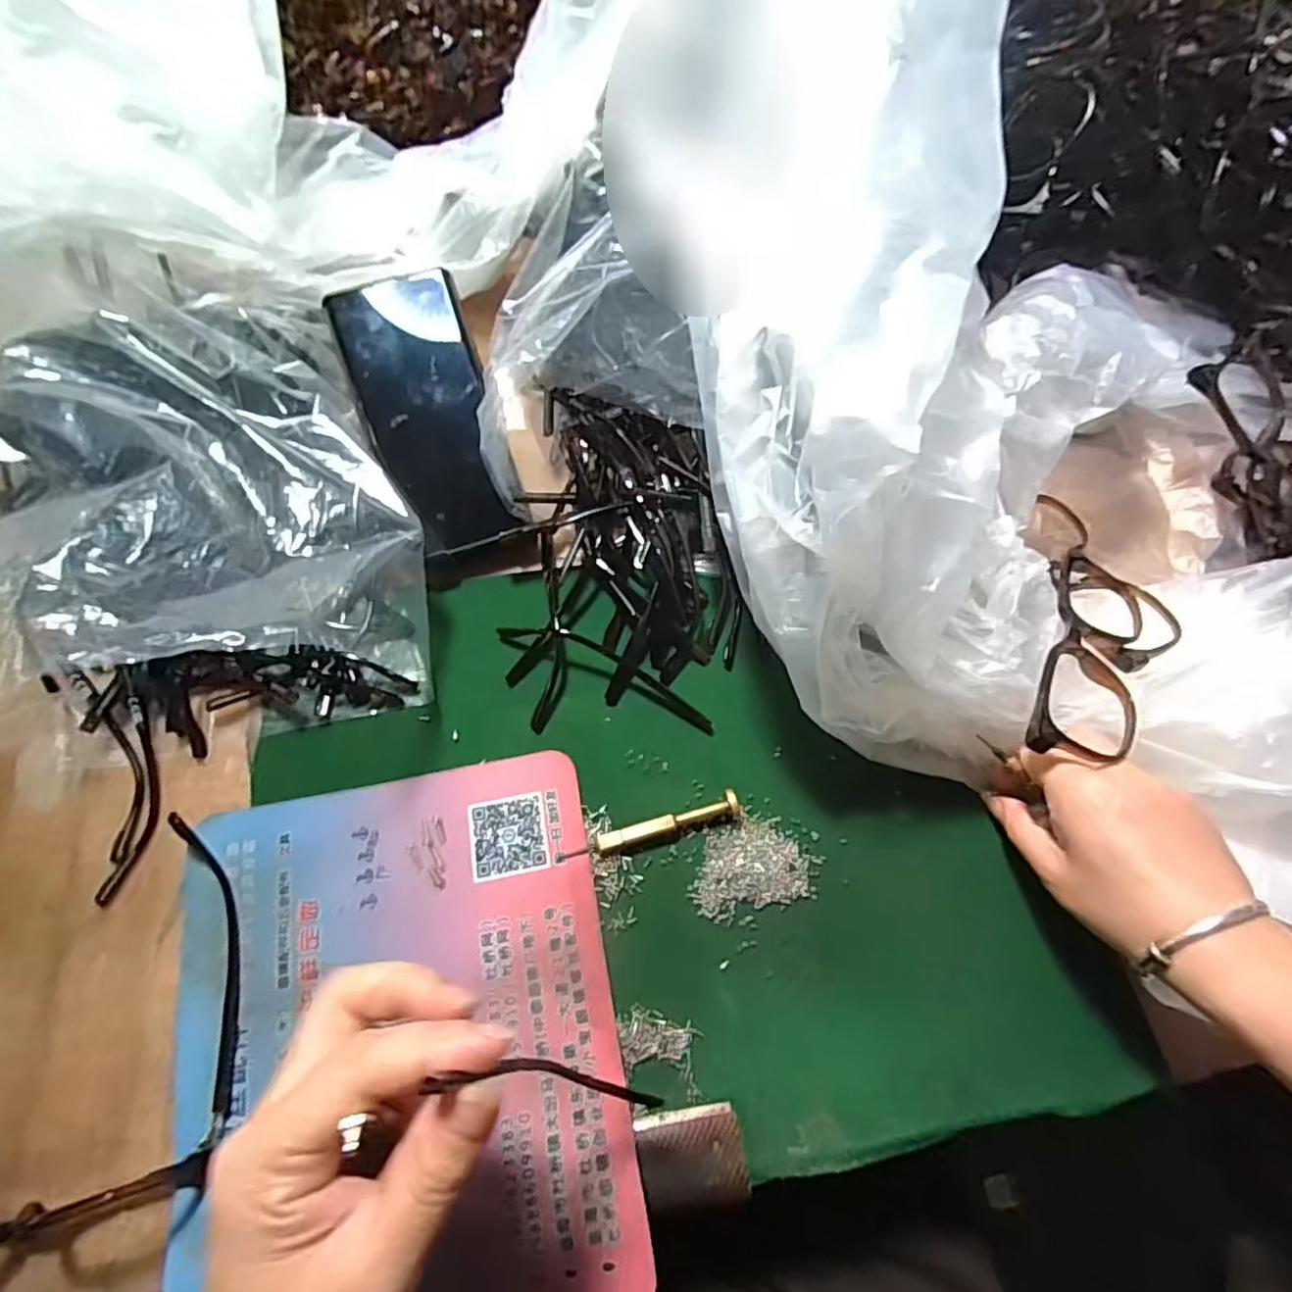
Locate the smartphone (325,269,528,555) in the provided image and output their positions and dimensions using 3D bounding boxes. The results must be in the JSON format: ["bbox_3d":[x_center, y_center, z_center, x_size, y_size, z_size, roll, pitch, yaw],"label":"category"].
[{"bbox_3d":[-0.129,-0.140,0.385,0.071,0.014,0.160,-19,93,-4],"label":"smartphone"}]

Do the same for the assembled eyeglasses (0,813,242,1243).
[{"bbox_3d":[-0.265,0.169,0.284,0.155,0.036,0.162,0,69,-1],"label":"assembled eyeglasses"}]

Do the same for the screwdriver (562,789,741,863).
[{"bbox_3d":[0.002,0.095,0.332,0.093,0.013,0.013,-14,70,-7],"label":"screwdriver"}]

